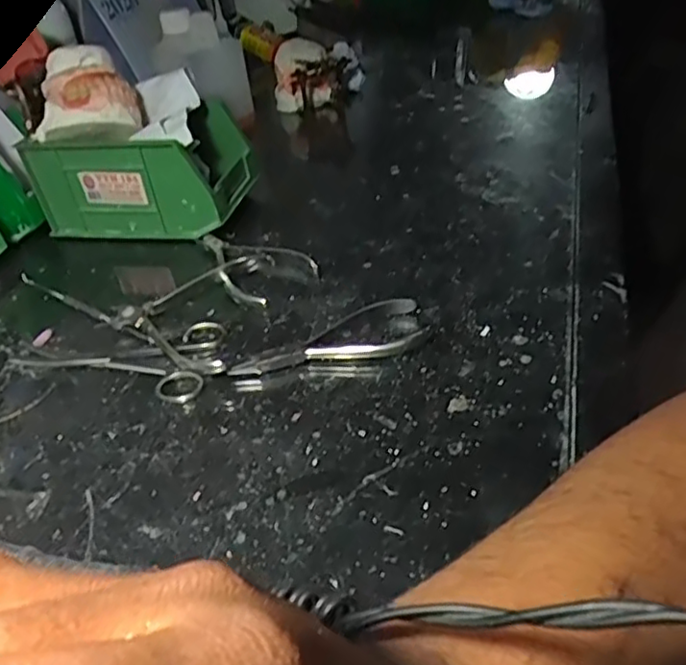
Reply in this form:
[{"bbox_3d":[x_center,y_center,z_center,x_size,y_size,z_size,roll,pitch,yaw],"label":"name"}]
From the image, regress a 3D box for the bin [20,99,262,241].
[{"bbox_3d":[-0.173,-0.146,0.571,0.170,0.081,0.097,4,39,15],"label":"bin"}]

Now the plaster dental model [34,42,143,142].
[{"bbox_3d":[-0.210,-0.192,0.523,0.082,0.059,0.061,-7,37,1],"label":"plaster dental model"}]

